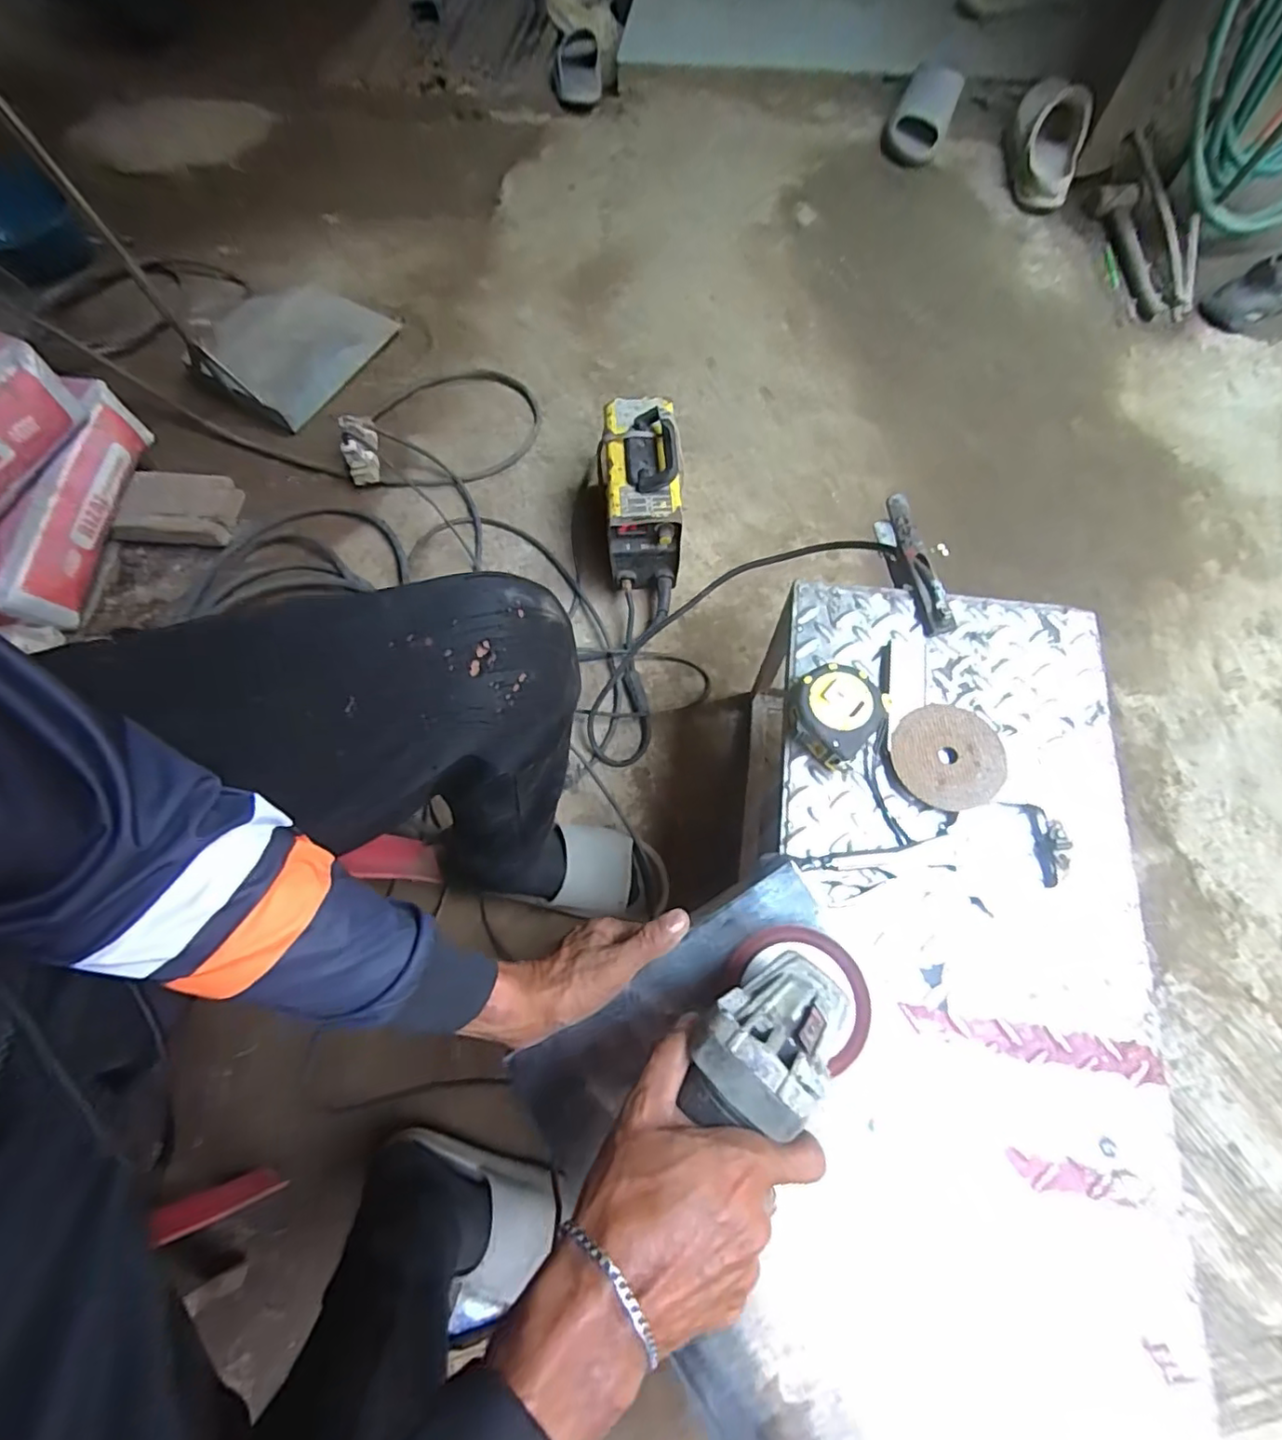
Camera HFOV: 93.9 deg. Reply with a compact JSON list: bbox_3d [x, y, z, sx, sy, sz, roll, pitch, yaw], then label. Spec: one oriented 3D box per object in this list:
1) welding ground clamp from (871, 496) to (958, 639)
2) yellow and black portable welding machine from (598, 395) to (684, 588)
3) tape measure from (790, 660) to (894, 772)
[{"bbox_3d":[0.279,-0.157,0.629,0.028,0.060,0.166,-8,68,-2],"label":"welding ground clamp"},{"bbox_3d":[0.002,-0.330,0.893,0.110,0.190,0.205,-1,68,1],"label":"yellow and black portable welding machine"},{"bbox_3d":[0.176,-0.006,0.543,0.080,0.040,0.081,39,75,15],"label":"tape measure"}]

